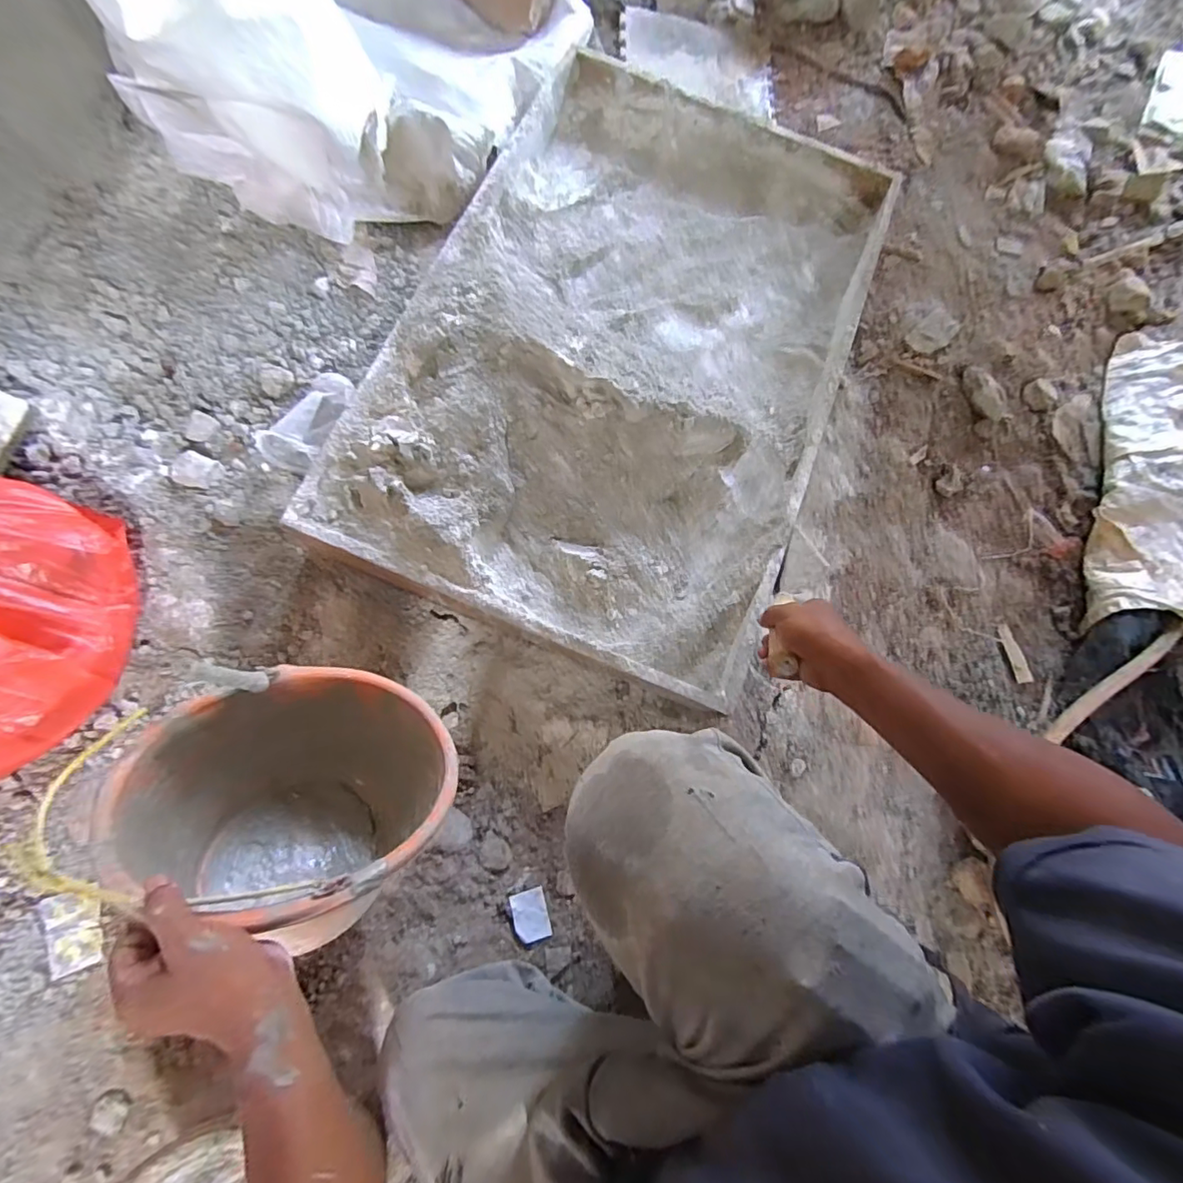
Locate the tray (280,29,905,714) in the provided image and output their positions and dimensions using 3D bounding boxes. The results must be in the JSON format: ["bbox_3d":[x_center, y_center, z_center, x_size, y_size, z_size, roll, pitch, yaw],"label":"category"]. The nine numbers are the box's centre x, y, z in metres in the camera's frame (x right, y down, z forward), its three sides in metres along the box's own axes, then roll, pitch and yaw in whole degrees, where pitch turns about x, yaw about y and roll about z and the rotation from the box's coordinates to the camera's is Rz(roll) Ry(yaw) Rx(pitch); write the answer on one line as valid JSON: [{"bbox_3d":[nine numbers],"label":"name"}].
[{"bbox_3d":[0.070,-0.392,0.817,0.605,0.134,0.967,22,75,2],"label":"tray"}]

